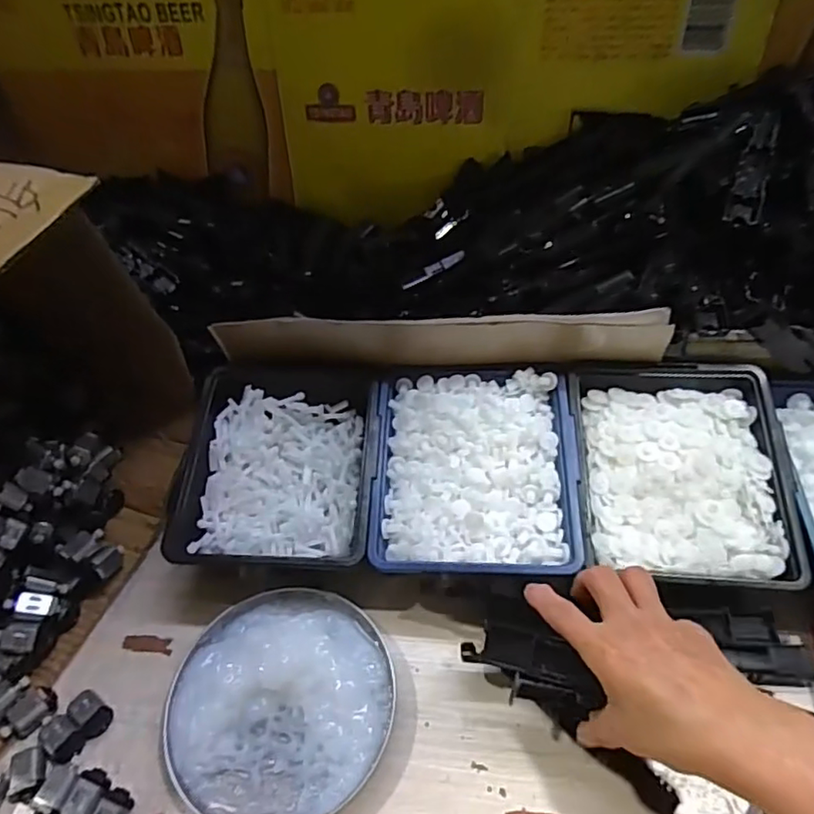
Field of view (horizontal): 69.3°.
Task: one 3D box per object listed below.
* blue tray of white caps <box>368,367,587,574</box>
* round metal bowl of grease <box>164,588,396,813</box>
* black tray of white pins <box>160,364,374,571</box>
[{"bbox_3d":[0.049,0.047,0.440,0.145,0.055,0.150,1,50,4],"label":"blue tray of white caps"},{"bbox_3d":[-0.081,0.189,0.385,0.139,0.021,0.142,-1,50,2],"label":"round metal bowl of grease"},{"bbox_3d":[-0.098,0.042,0.460,0.148,0.050,0.159,0,50,3],"label":"black tray of white pins"}]

